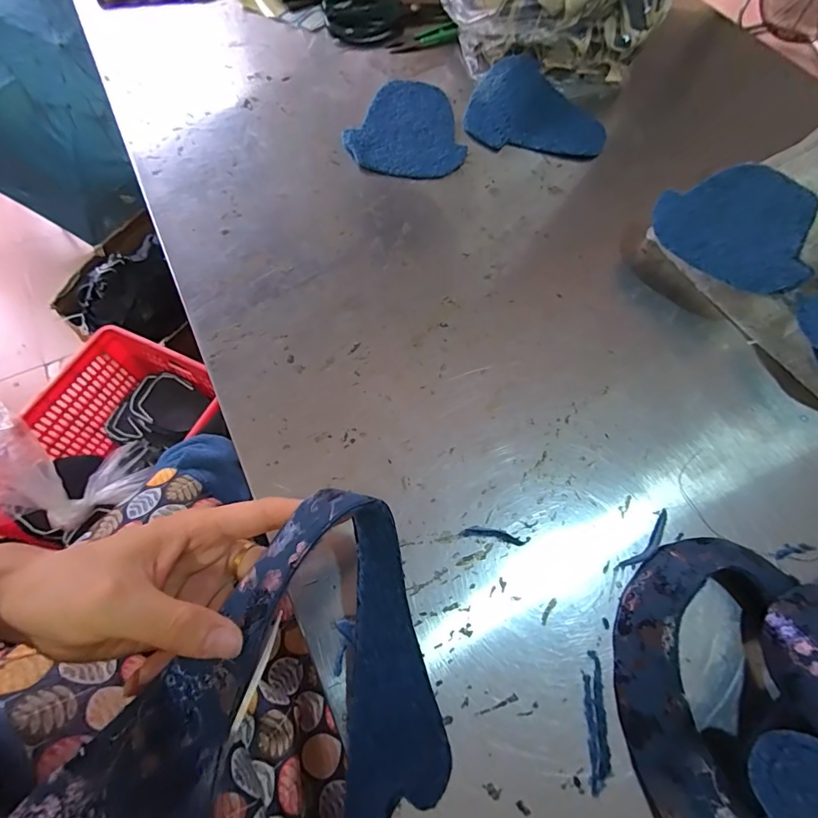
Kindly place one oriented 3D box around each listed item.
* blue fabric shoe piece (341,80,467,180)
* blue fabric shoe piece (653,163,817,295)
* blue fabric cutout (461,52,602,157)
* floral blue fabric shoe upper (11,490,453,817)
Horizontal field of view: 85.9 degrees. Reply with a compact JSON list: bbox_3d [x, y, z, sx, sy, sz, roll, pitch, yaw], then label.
[{"bbox_3d":[0.008,-0.305,0.475,0.121,0.006,0.152,22,66,9],"label":"blue fabric shoe piece"},{"bbox_3d":[0.287,-0.169,0.385,0.124,0.008,0.154,27,65,9],"label":"blue fabric shoe piece"},{"bbox_3d":[0.144,-0.333,0.484,0.150,0.020,0.124,19,66,8],"label":"blue fabric cutout"},{"bbox_3d":[-0.062,0.163,0.181,0.144,0.105,0.237,41,71,16],"label":"floral blue fabric shoe upper"}]

